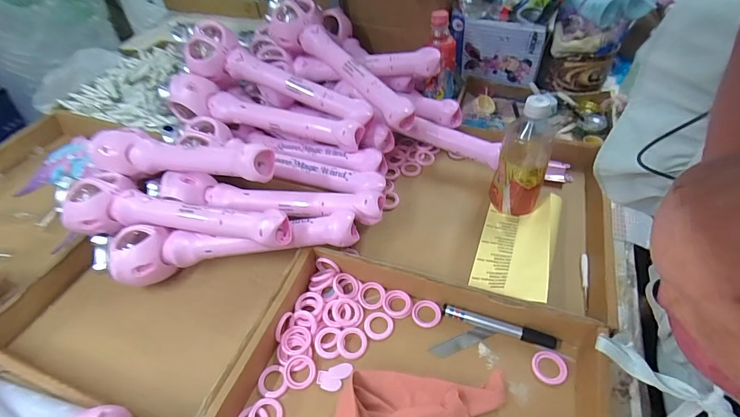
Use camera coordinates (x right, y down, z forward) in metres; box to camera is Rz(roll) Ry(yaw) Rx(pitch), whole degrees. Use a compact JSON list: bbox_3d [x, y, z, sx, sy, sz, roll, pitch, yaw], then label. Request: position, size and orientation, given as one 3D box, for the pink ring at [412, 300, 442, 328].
[{"bbox_3d":[0.075,0.139,0.486,0.038,0.010,0.036,-2,48,2],"label":"pink ring"}]

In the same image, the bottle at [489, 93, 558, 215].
[{"bbox_3d":[0.226,-0.070,0.542,0.071,0.188,0.067,16,51,18],"label":"bottle"}]

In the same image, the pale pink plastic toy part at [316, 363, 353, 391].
[{"bbox_3d":[-0.041,0.200,0.439,0.042,0.004,0.027,-15,48,-10],"label":"pale pink plastic toy part"}]

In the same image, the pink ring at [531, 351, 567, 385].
[{"bbox_3d":[0.208,0.183,0.428,0.037,0.005,0.036,-2,48,2],"label":"pink ring"}]

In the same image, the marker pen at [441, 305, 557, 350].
[{"bbox_3d":[0.158,0.147,0.463,0.135,0.011,0.017,13,50,16],"label":"marker pen"}]

